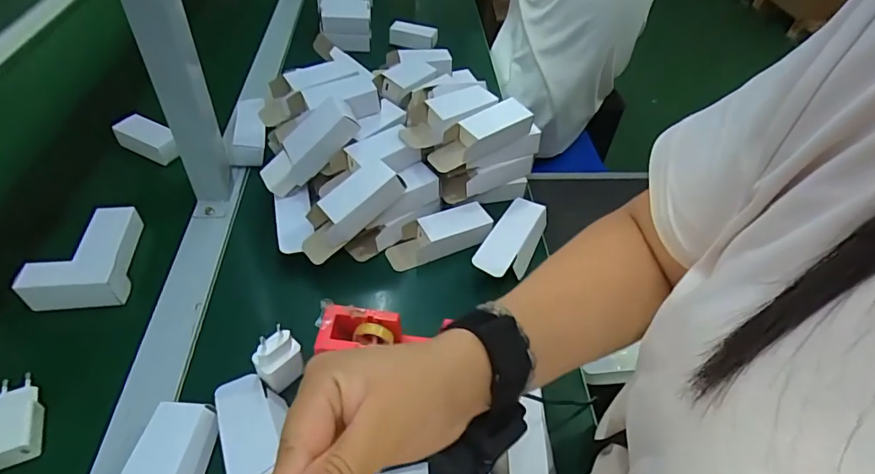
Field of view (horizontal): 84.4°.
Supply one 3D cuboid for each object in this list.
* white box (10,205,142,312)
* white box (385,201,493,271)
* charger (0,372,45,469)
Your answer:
[{"bbox_3d":[-0.393,0.016,0.549,0.090,0.038,0.129,-2,47,-8],"label":"white box"},{"bbox_3d":[0.002,-0.001,0.606,0.135,0.035,0.054,-17,50,-21],"label":"white box"},{"bbox_3d":[-0.376,0.161,0.428,0.042,0.019,0.077,-17,50,-21],"label":"charger"}]

